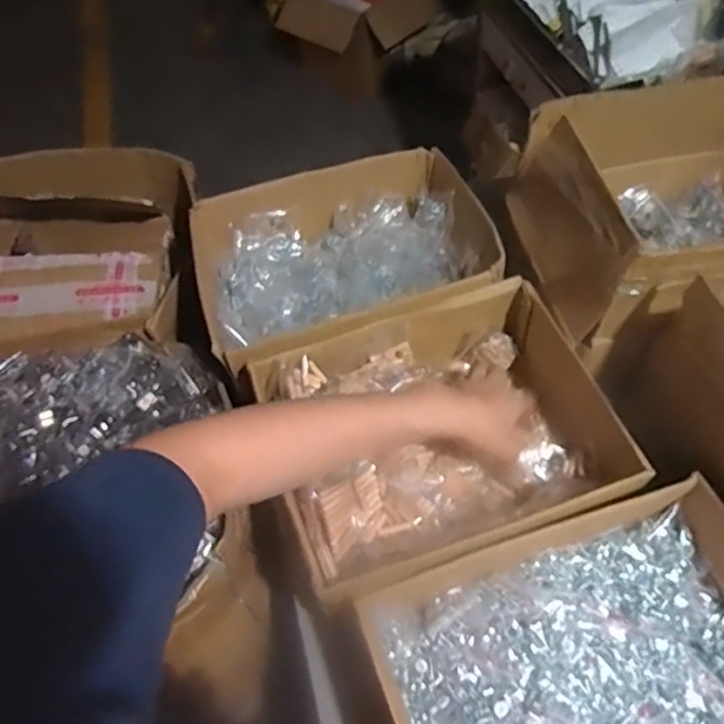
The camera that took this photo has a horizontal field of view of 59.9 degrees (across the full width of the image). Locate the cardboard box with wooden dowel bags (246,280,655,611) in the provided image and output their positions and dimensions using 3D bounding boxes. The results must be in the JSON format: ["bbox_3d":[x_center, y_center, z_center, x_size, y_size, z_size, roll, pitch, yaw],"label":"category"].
[{"bbox_3d":[0.076,0.076,0.624,0.306,0.105,0.244,-19,54,-8],"label":"cardboard box with wooden dowel bags"}]

